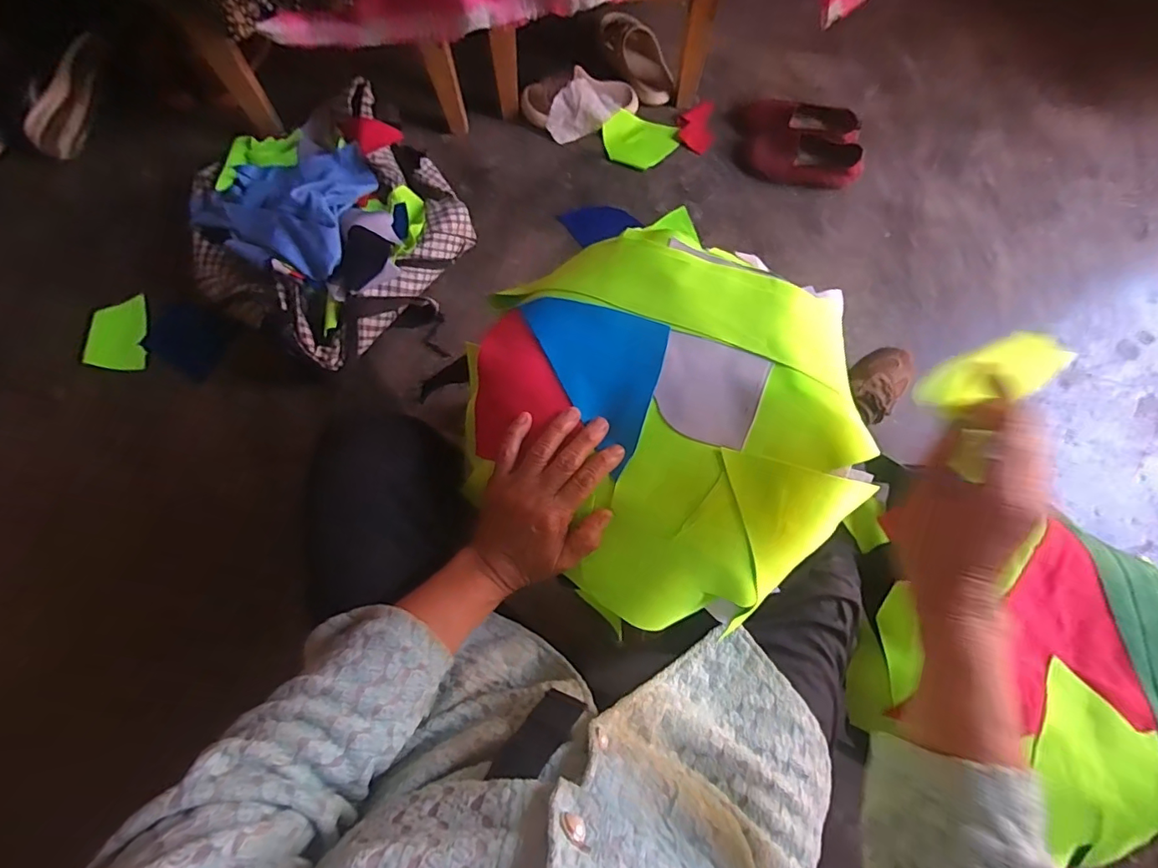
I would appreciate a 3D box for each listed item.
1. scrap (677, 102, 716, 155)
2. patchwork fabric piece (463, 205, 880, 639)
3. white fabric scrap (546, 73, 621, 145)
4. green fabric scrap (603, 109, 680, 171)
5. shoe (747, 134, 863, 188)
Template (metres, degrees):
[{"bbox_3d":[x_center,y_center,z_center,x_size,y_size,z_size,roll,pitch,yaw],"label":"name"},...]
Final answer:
[{"bbox_3d":[0.245,-0.633,1.063,0.074,0.018,0.101,-4,78,-1],"label":"scrap"},{"bbox_3d":[0.082,-0.021,0.456,0.351,0.051,0.326,0,80,-1],"label":"patchwork fabric piece"},{"bbox_3d":[0.008,-0.658,1.041,0.140,0.069,0.087,-43,81,-9],"label":"white fabric scrap"},{"bbox_3d":[0.125,-0.606,1.062,0.149,0.028,0.109,12,78,3],"label":"green fabric scrap"},{"bbox_3d":[0.454,-0.557,1.035,0.223,0.066,0.085,9,78,2],"label":"shoe"}]

